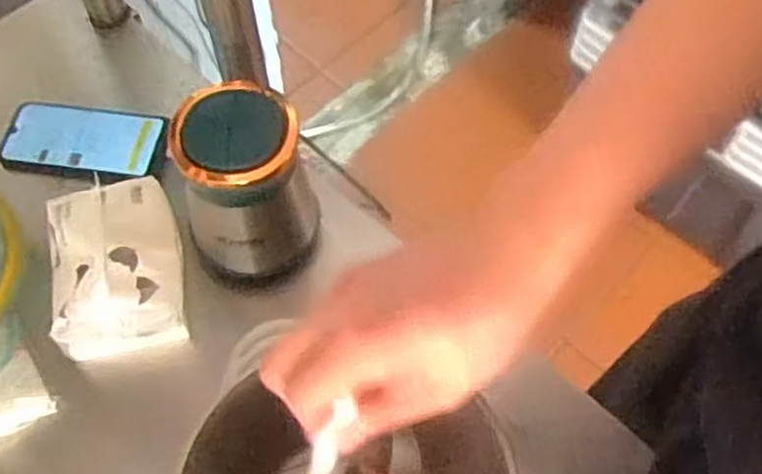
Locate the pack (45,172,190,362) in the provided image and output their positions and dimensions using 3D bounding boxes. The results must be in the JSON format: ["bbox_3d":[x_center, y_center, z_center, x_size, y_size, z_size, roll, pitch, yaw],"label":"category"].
[{"bbox_3d":[-0.200,0.020,0.573,0.092,0.053,0.121,-10,61,-8],"label":"pack"}]

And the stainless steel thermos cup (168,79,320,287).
[{"bbox_3d":[-0.100,-0.038,0.572,0.090,0.137,0.089,-10,61,-7],"label":"stainless steel thermos cup"}]

